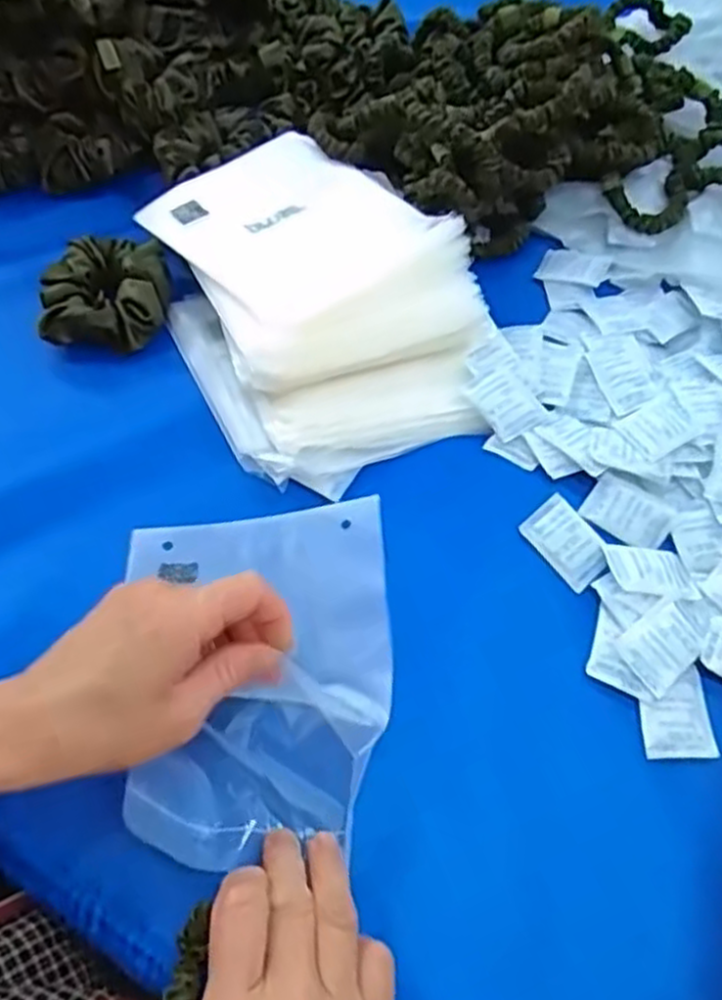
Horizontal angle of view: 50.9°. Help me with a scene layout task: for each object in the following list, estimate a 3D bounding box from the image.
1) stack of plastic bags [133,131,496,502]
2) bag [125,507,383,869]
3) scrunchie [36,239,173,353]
[{"bbox_3d":[-0.033,-0.142,0.483,0.174,0.047,0.268,-24,61,-15],"label":"stack of plastic bags"},{"bbox_3d":[-0.051,0.079,0.363,0.127,0.031,0.167,-3,58,-3],"label":"bag"},{"bbox_3d":[-0.164,-0.134,0.490,0.073,0.038,0.071,-1,57,-2],"label":"scrunchie"}]

